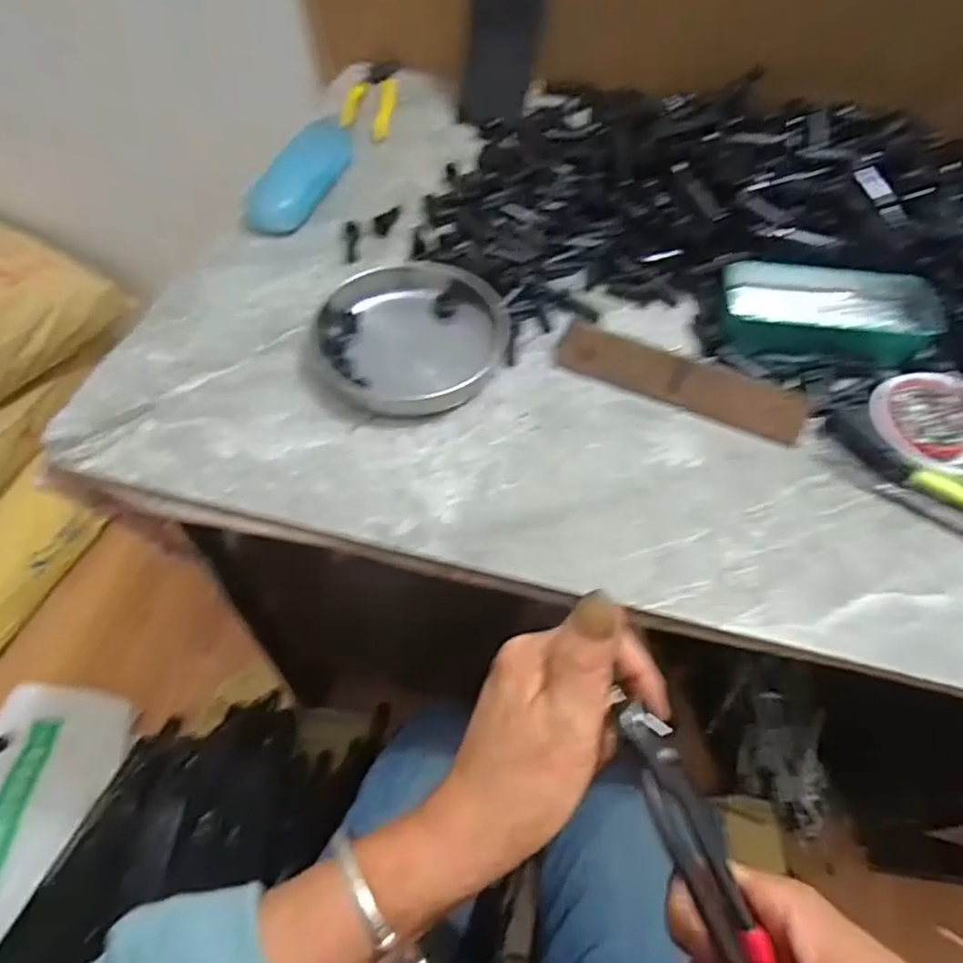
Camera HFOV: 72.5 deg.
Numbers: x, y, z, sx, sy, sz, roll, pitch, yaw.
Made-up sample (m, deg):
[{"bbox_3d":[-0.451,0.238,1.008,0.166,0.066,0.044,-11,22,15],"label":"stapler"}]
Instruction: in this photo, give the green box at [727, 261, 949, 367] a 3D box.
[{"bbox_3d":[0.265,-0.128,0.500,0.158,0.031,0.080,3,56,1],"label":"green box"}]

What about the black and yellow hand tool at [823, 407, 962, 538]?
[{"bbox_3d":[0.298,0.006,0.425,0.044,0.010,0.160,-37,64,-23],"label":"black and yellow hand tool"}]

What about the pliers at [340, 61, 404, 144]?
[{"bbox_3d":[-0.117,-0.412,0.706,0.051,0.013,0.139,4,56,2],"label":"pliers"}]

